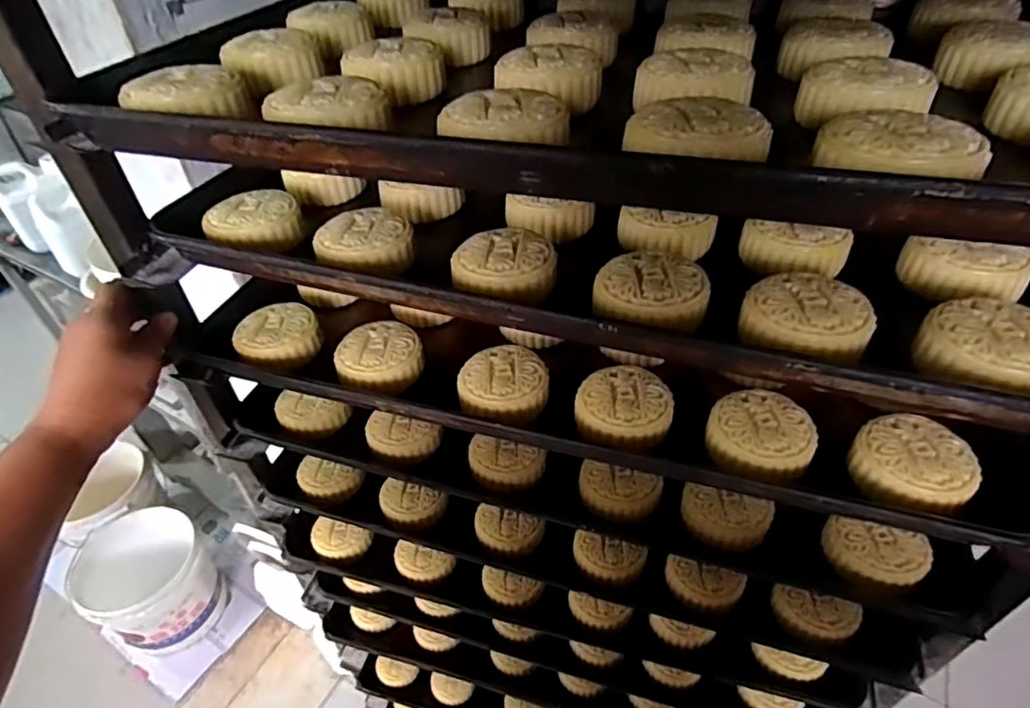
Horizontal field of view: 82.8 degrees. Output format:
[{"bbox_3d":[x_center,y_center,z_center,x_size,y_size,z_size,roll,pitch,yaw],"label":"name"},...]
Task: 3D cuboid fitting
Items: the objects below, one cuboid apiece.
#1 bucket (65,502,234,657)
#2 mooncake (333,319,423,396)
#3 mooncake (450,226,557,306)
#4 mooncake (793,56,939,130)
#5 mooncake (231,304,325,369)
[{"bbox_3d":[-0.864,0.538,1.411,0.277,0.232,0.252,-2,43,2],"label":"bucket"},{"bbox_3d":[-0.106,0.003,0.456,0.063,0.022,0.060,-19,45,-15],"label":"mooncake"},{"bbox_3d":[-0.005,-0.058,0.370,0.063,0.018,0.058,-2,43,2],"label":"mooncake"},{"bbox_3d":[0.194,-0.146,0.326,0.063,0.022,0.063,5,44,10],"label":"mooncake"},{"bbox_3d":[-0.193,-0.014,0.478,0.063,0.020,0.058,-27,48,-23],"label":"mooncake"}]

